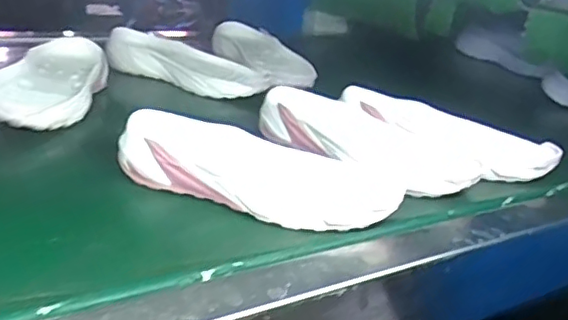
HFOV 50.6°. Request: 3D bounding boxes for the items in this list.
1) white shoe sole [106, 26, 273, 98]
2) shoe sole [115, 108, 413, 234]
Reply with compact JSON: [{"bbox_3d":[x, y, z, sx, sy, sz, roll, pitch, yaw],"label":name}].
[{"bbox_3d":[-0.123,-0.123,0.757,0.220,0.041,0.089,18,24,20],"label":"white shoe sole"},{"bbox_3d":[-0.019,0.005,0.474,0.218,0.043,0.096,8,21,4],"label":"shoe sole"}]

